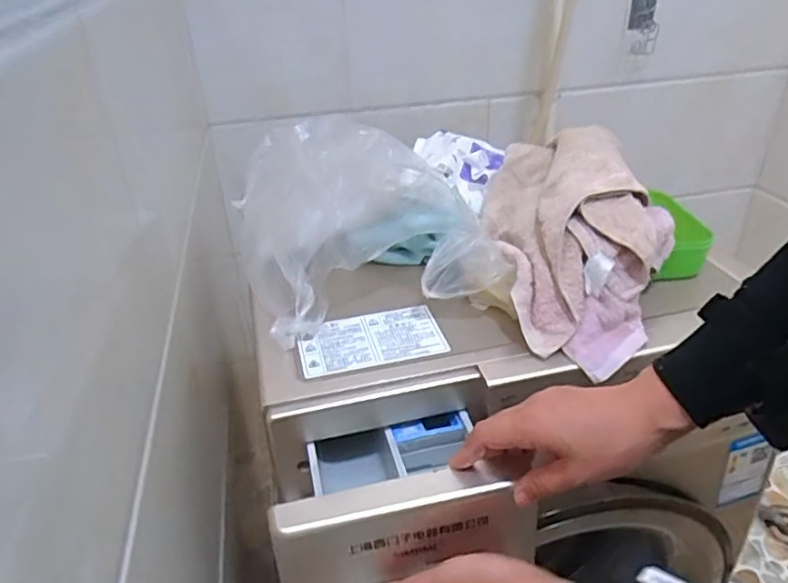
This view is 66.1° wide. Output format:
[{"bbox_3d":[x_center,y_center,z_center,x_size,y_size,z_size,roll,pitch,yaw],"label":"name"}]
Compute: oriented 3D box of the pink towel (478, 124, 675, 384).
[{"bbox_3d":[0.200,-0.081,0.699,0.190,0.145,0.351,0,32,3],"label":"pink towel"}]

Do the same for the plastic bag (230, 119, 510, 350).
[{"bbox_3d":[-0.034,-0.078,0.698,0.244,0.177,0.213,-7,32,-8],"label":"plastic bag"}]

